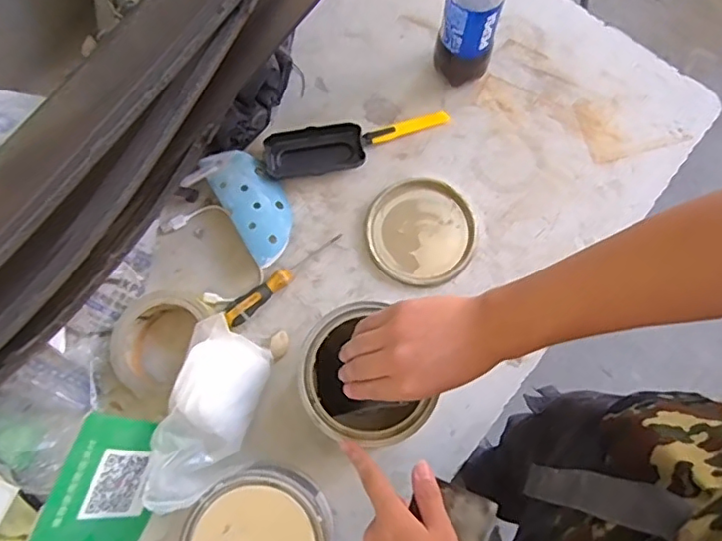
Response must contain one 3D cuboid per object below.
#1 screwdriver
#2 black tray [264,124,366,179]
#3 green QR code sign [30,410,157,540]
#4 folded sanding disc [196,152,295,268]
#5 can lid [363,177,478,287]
[{"bbox_3d":[-0.085,0.007,0.626,0.148,0.022,0.021,-41,81,-8],"label":"screwdriver"},{"bbox_3d":[-0.053,-0.134,0.660,0.109,0.021,0.049,-10,78,-2],"label":"black tray"},{"bbox_3d":[-0.216,0.184,0.505,0.008,0.106,0.111,9,75,31],"label":"green QR code sign"},{"bbox_3d":[-0.116,-0.076,0.642,0.065,0.027,0.140,-32,80,-6],"label":"folded sanding disc"},{"bbox_3d":[0.065,-0.043,0.642,0.115,0.012,0.117,0,78,0],"label":"can lid"}]

